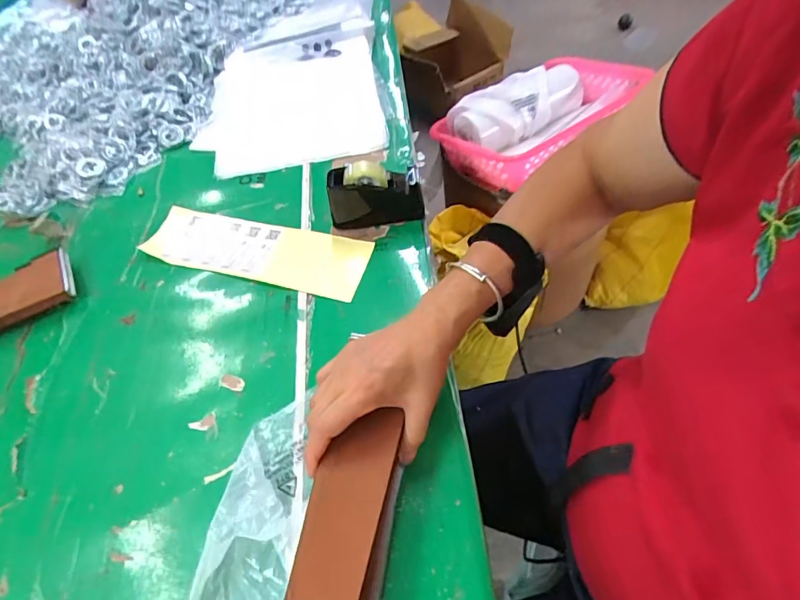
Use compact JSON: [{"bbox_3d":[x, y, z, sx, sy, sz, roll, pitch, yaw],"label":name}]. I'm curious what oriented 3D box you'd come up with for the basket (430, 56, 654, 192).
[{"bbox_3d":[0.263,-0.336,0.895,0.354,0.116,0.237,-26,55,-10],"label":"basket"}]

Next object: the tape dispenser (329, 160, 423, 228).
[{"bbox_3d":[-0.032,-0.133,0.581,0.115,0.075,0.044,-12,55,-1],"label":"tape dispenser"}]

